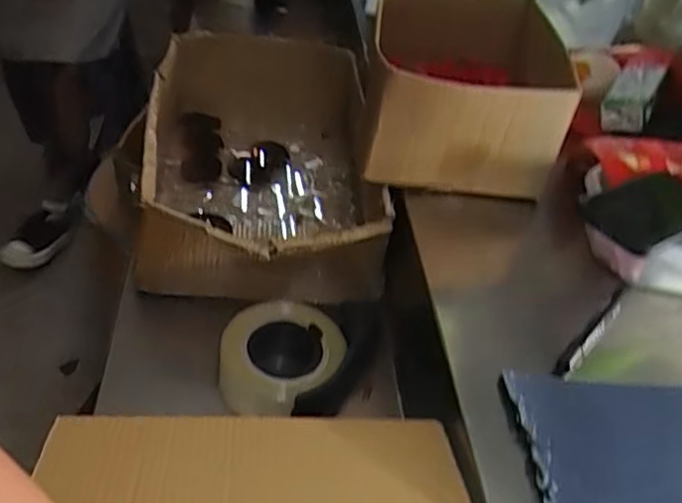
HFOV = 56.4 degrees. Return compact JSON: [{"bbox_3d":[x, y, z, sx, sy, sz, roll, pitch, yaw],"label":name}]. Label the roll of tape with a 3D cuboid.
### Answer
[{"bbox_3d":[-0.061,0.107,0.636,0.112,0.052,0.124,36,46,27],"label":"roll of tape"}]

